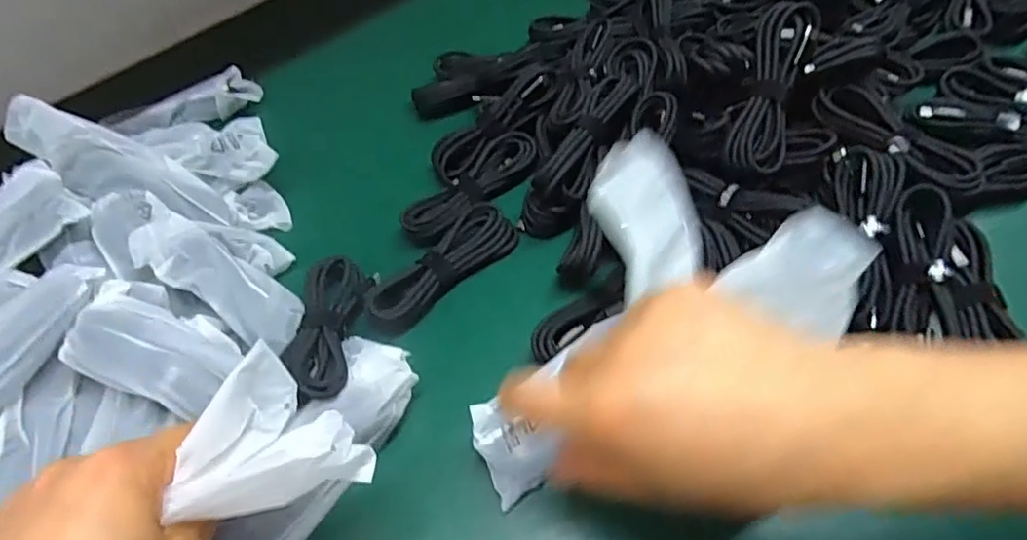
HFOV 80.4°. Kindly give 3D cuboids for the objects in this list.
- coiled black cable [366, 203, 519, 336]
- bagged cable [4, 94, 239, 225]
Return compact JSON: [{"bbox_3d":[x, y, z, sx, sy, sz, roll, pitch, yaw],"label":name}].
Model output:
[{"bbox_3d":[-0.047,-0.004,0.388,0.110,0.012,0.036,-39,58,-19],"label":"coiled black cable"},{"bbox_3d":[-0.263,-0.068,0.414,0.143,0.033,0.040,25,59,-14],"label":"bagged cable"}]

